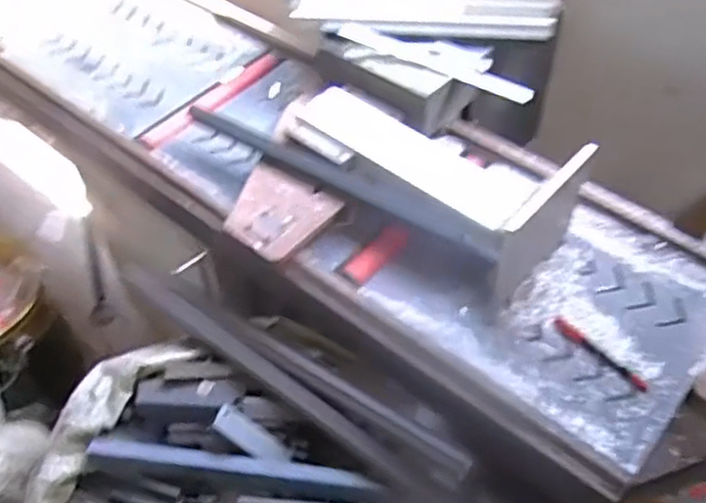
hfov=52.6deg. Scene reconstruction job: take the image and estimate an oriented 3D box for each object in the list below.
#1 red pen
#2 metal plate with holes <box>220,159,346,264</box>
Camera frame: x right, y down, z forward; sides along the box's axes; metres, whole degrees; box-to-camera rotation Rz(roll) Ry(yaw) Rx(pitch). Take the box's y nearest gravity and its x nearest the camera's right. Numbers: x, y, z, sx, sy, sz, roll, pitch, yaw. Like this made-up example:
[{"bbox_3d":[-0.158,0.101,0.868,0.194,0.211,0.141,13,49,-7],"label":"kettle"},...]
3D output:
[{"bbox_3d":[0.312,0.127,0.901,0.019,0.008,0.137,-36,58,-25],"label":"red pen"},{"bbox_3d":[-0.110,-0.056,1.012,0.147,0.013,0.142,25,55,21],"label":"metal plate with holes"}]

